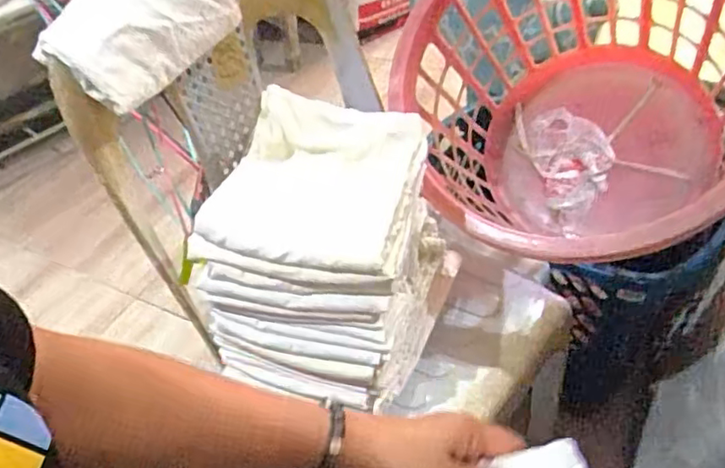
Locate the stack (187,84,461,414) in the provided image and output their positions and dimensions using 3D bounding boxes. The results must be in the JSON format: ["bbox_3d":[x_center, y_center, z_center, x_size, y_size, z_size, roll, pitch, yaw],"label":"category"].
[{"bbox_3d":[-0.033,0.012,0.665,0.223,0.205,0.256,12,46,18],"label":"stack"}]

